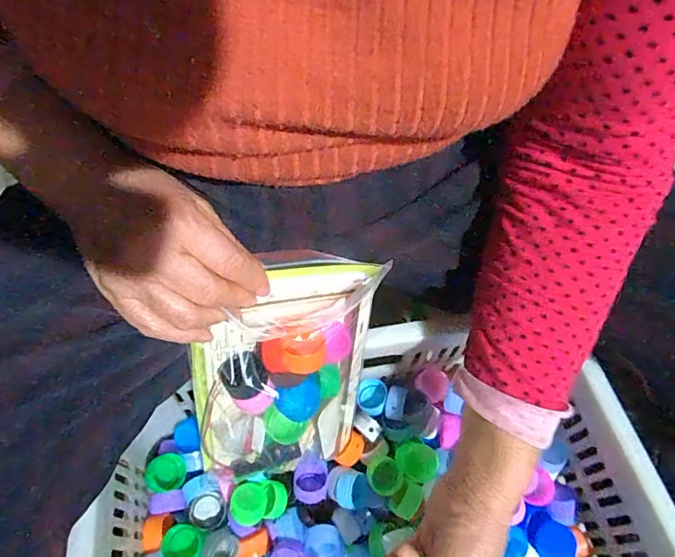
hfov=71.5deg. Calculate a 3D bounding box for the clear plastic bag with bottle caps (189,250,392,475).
[{"bbox_3d":[-0.045,0.080,0.362,0.124,0.212,0.052,7,22,-12],"label":"clear plastic bag with bottle caps"}]

